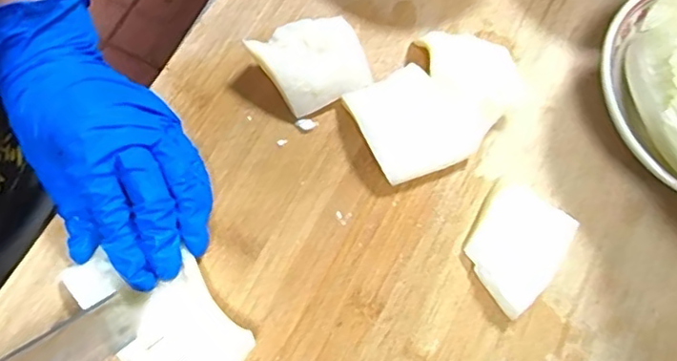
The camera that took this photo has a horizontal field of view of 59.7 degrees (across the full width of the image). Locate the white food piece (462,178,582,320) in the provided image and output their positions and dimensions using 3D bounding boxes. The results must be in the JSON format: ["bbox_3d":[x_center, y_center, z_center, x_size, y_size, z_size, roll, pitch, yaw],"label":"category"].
[{"bbox_3d":[0.101,0.035,0.340,0.052,0.017,0.068,42,76,10],"label":"white food piece"}]

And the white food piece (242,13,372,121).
[{"bbox_3d":[-0.015,-0.072,0.362,0.062,0.023,0.054,-28,76,-10],"label":"white food piece"}]

